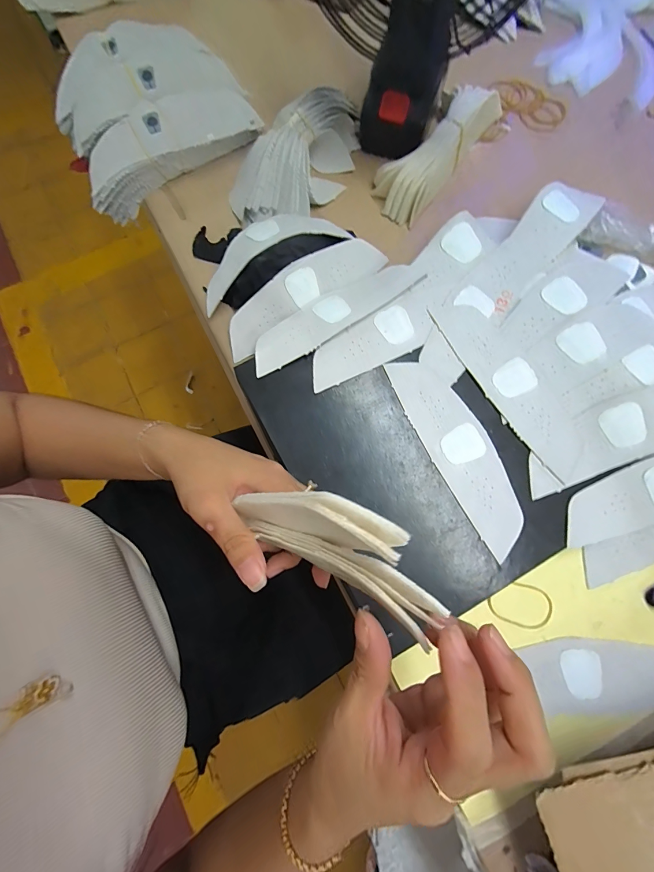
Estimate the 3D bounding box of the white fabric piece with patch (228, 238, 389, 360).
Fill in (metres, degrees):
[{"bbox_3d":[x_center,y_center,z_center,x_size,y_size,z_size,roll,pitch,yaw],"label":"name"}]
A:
[{"bbox_3d":[-0.025,-0.156,0.367,0.192,0.019,0.051,-32,120,-3],"label":"white fabric piece with patch"}]

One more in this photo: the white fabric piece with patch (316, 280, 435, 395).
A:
[{"bbox_3d":[0.049,-0.095,0.343,0.148,0.008,0.053,-33,80,-6],"label":"white fabric piece with patch"}]

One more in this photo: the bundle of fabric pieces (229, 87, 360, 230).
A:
[{"bbox_3d":[-0.030,-0.315,0.391,0.186,0.052,0.100,-33,80,-6],"label":"bundle of fabric pieces"}]

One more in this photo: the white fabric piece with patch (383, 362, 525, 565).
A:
[{"bbox_3d":[0.124,0.010,0.322,0.055,0.005,0.192,-26,79,-4],"label":"white fabric piece with patch"}]

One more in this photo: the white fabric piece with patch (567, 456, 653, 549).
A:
[{"bbox_3d":[0.306,0.047,0.311,0.197,0.016,0.057,-15,79,-2],"label":"white fabric piece with patch"}]

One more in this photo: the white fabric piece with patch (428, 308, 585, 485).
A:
[{"bbox_3d":[0.179,-0.054,0.331,0.058,0.009,0.192,-31,80,-5],"label":"white fabric piece with patch"}]

